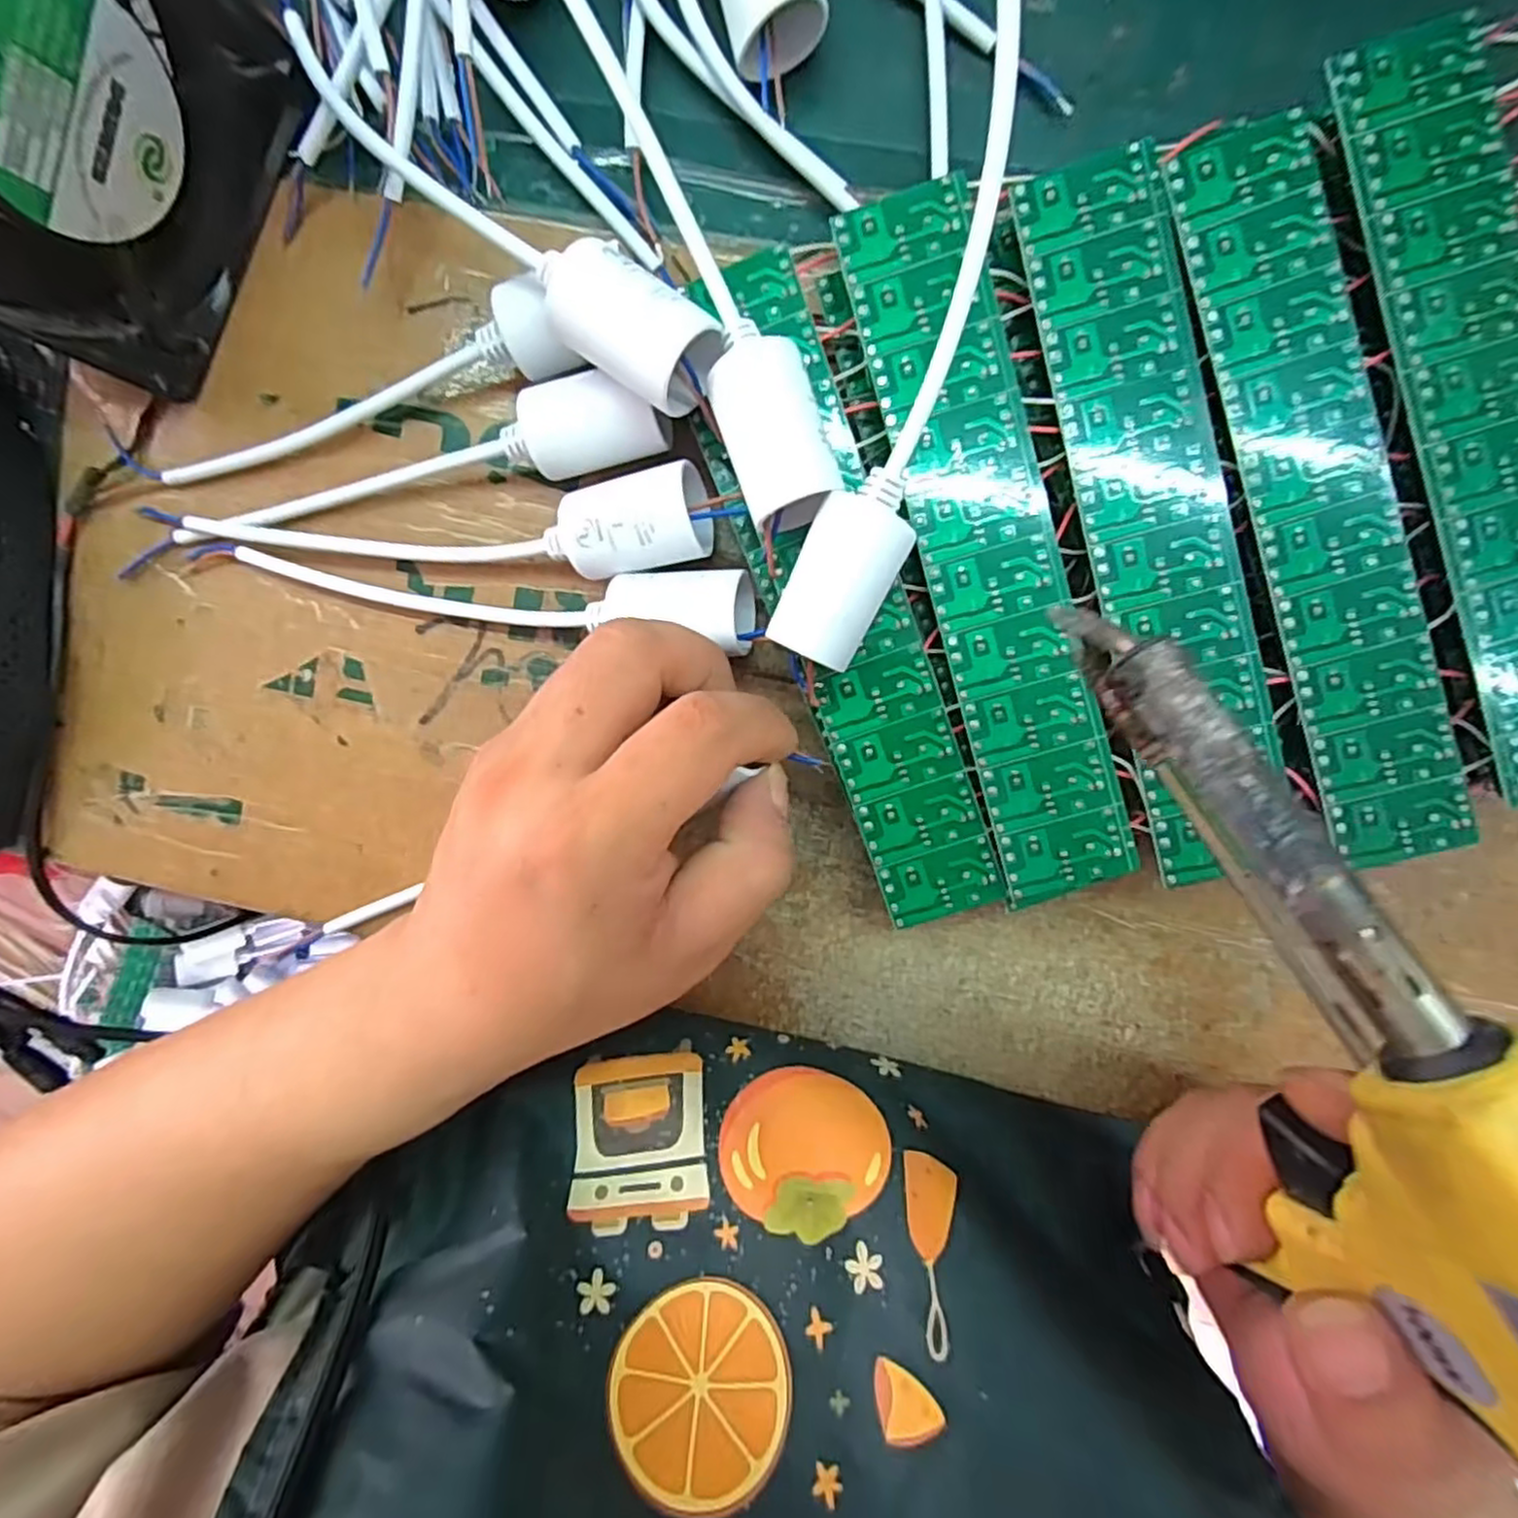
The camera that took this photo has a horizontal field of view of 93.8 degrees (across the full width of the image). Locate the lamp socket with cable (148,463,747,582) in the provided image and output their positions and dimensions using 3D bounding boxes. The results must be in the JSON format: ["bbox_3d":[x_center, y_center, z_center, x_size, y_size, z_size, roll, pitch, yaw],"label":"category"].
[{"bbox_3d":[-0.111,-0.078,0.236,0.207,0.031,0.030,3,97,5],"label":"lamp socket with cable"}]

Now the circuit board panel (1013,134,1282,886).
[{"bbox_3d":[0.113,-0.066,0.201,0.039,0.007,0.199,-13,95,7],"label":"circuit board panel"}]

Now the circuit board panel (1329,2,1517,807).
[{"bbox_3d":[0.196,-0.090,0.190,0.043,0.004,0.199,-20,94,3],"label":"circuit board panel"}]

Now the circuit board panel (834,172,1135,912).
[{"bbox_3d":[0.066,-0.059,0.205,0.038,0.006,0.202,-15,95,7],"label":"circuit board panel"}]

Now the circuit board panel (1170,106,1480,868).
[{"bbox_3d":[0.156,-0.070,0.195,0.034,0.004,0.200,-17,95,7],"label":"circuit board panel"}]

